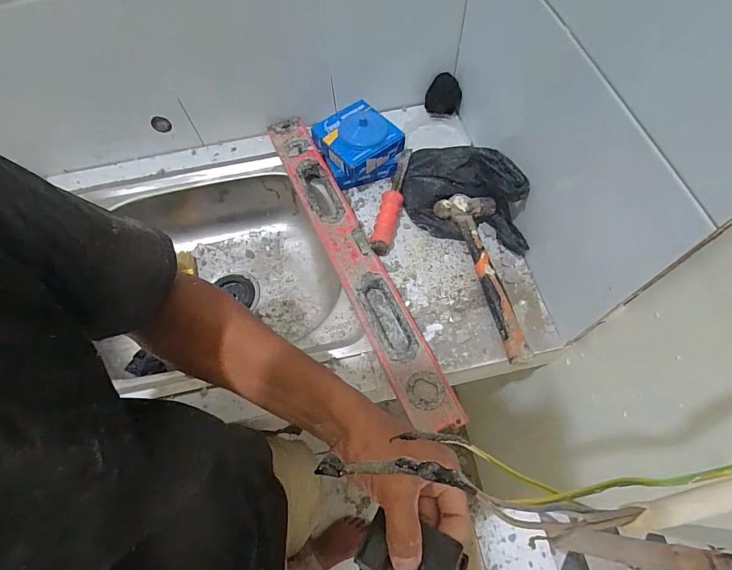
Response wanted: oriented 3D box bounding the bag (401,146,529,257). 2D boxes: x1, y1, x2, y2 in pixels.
[{"bbox_3d":[0.153,-0.149,0.580,0.197,0.088,0.154,14,65,10],"label":"bag"}]

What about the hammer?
[{"bbox_3d":[0.155,-0.016,0.534,0.096,0.049,0.251,-4,63,1],"label":"hammer"}]

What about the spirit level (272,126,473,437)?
[{"bbox_3d":[-0.028,-0.052,0.576,0.061,0.030,0.561,-24,65,-8],"label":"spirit level"}]

